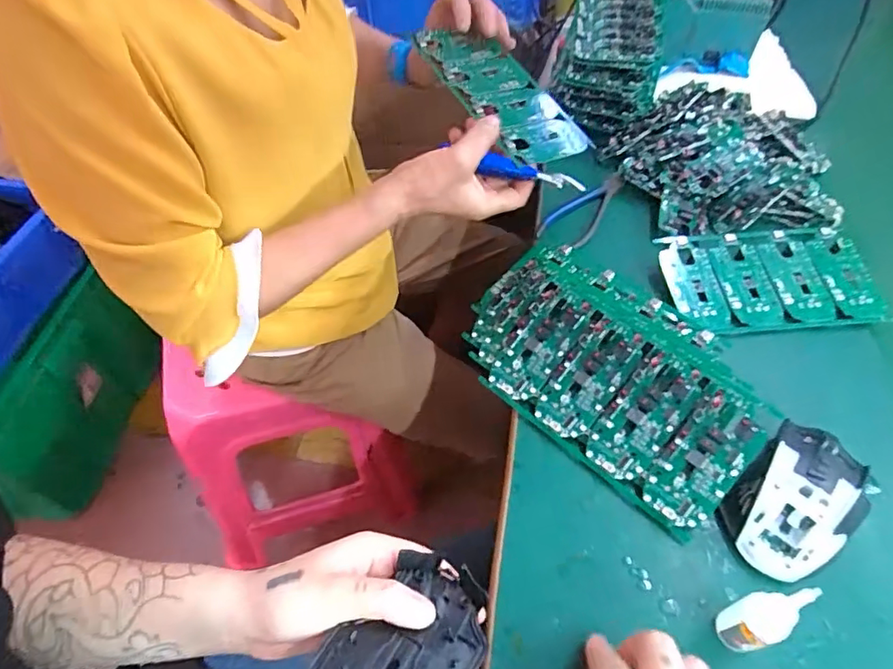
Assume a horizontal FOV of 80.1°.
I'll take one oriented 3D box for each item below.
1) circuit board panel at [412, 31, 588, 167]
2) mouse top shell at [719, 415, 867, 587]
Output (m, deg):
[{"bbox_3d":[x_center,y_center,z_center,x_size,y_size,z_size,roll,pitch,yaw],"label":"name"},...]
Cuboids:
[{"bbox_3d":[0.057,-0.235,0.520,0.098,0.013,0.171,-23,70,-27],"label":"circuit board panel"},{"bbox_3d":[0.237,0.114,0.361,0.108,0.049,0.069,-33,59,-25],"label":"mouse top shell"}]

